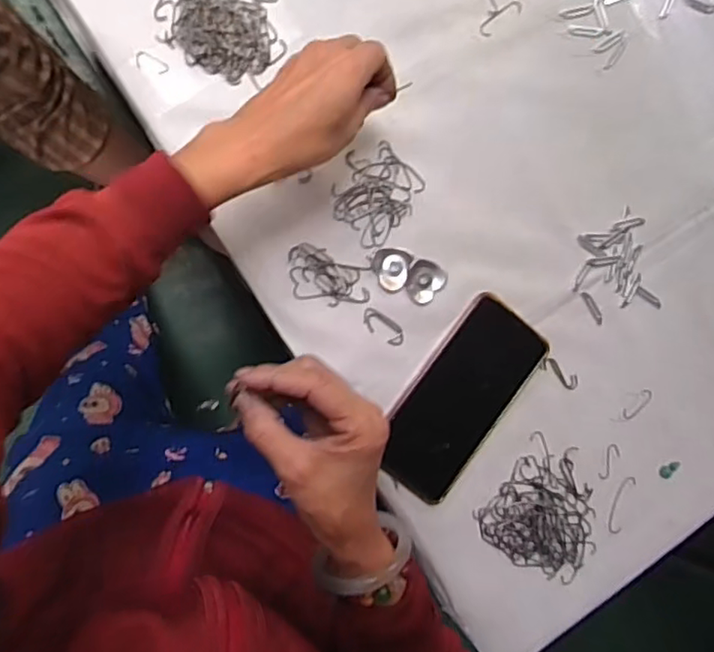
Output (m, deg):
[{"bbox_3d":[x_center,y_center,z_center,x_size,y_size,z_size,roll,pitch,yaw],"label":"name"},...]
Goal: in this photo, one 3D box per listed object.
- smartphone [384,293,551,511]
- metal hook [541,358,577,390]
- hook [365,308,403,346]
[{"bbox_3d":[0.086,0.060,0.502,0.084,0.012,0.167,39,84,-8],"label":"smartphone"},{"bbox_3d":[0.178,0.042,0.523,0.039,0.004,0.013,37,85,-8],"label":"metal hook"},{"bbox_3d":[0.022,0.001,0.493,0.039,0.004,0.018,32,85,-9],"label":"hook"}]

